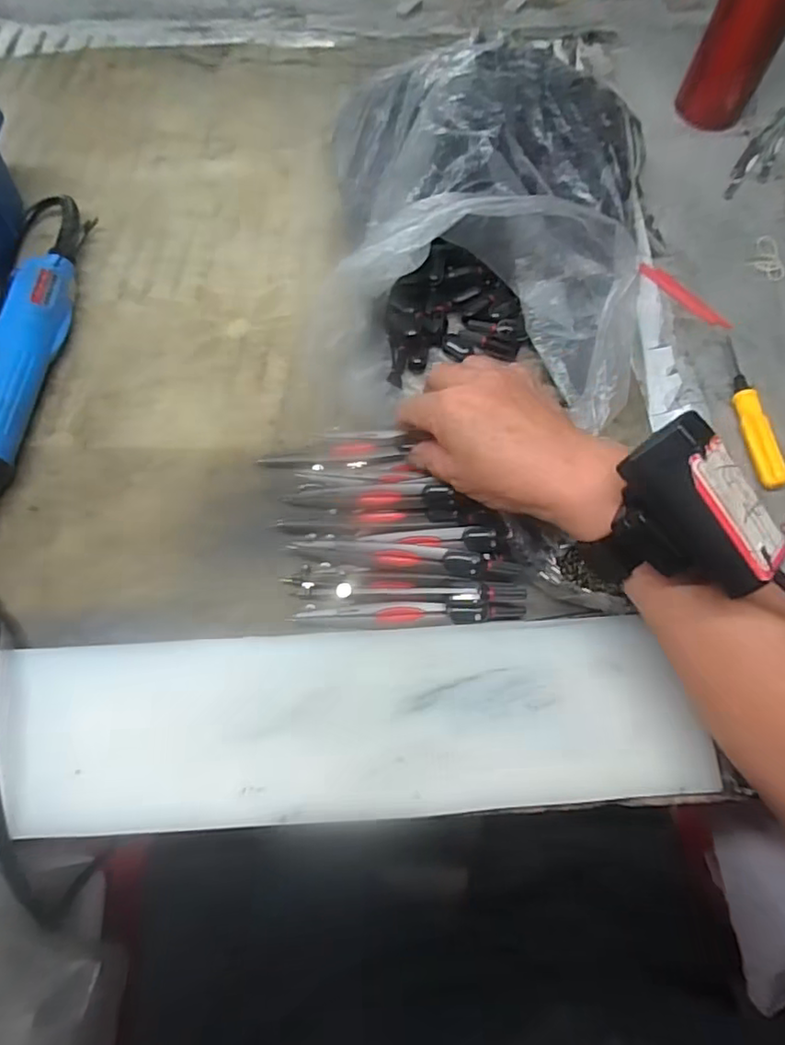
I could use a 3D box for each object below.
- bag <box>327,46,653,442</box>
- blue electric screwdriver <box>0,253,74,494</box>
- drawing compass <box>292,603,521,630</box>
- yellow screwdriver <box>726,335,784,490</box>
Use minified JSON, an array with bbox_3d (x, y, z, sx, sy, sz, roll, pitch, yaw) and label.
[{"bbox_3d":[0.062,-0.198,0.398,0.200,0.097,0.249,5,66,1],"label":"bag"},{"bbox_3d":[-0.243,-0.080,0.381,0.032,0.037,0.209,5,66,1],"label":"blue electric screwdriver"},{"bbox_3d":[0.010,0.051,0.333,0.127,0.013,0.013,0,66,-1],"label":"drawing compass"},{"bbox_3d":[0.239,-0.075,0.399,0.017,0.012,0.115,-2,66,-2],"label":"yellow screwdriver"}]

